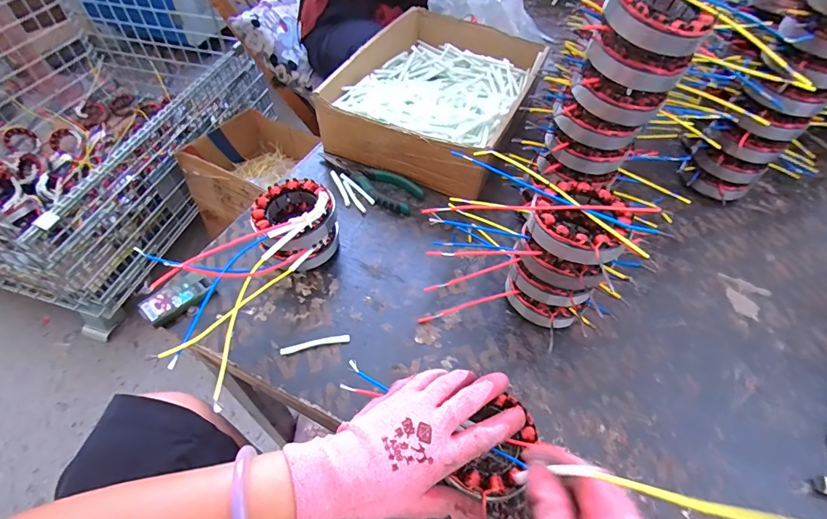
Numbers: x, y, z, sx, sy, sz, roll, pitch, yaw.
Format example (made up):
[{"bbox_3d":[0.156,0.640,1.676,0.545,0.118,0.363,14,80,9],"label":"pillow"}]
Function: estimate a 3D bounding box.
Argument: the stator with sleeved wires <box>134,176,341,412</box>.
[{"bbox_3d":[-0.154,0.010,0.397,0.093,0.099,0.239,15,53,10],"label":"stator with sleeved wires"}]

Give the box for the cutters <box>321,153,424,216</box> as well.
[{"bbox_3d":[-0.059,-0.108,0.552,0.146,0.018,0.052,29,57,19],"label":"cutters"}]

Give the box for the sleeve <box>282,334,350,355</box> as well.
[{"bbox_3d":[-0.097,0.083,0.409,0.067,0.006,0.009,-11,53,-10],"label":"sleeve"}]

